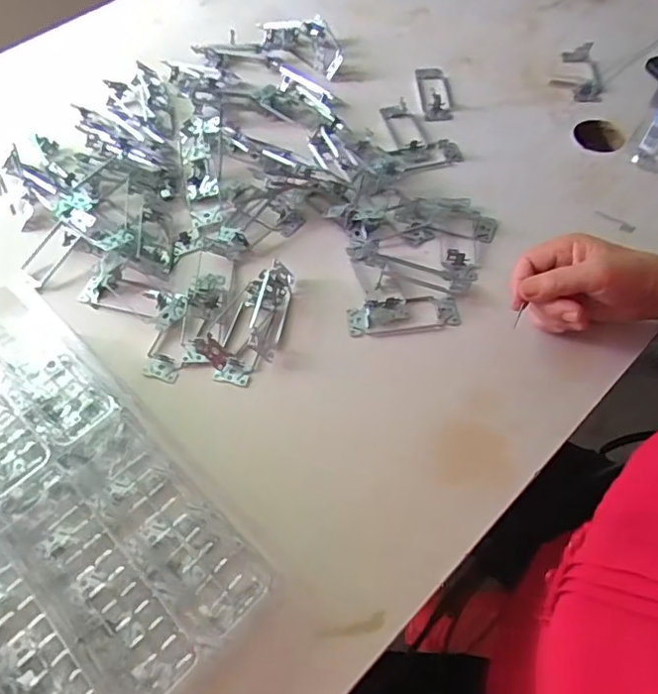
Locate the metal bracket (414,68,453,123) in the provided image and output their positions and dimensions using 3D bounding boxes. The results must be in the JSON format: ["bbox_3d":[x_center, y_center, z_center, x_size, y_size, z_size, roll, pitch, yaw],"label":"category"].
[{"bbox_3d":[0.136,-0.331,0.734,0.040,0.021,0.105,-2,58,0],"label":"metal bracket"}]

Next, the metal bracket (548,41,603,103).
[{"bbox_3d":[0.316,-0.345,0.717,0.061,0.026,0.088,15,60,11],"label":"metal bracket"}]

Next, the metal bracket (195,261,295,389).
[{"bbox_3d":[-0.073,-0.029,0.544,0.064,0.029,0.129,21,61,14],"label":"metal bracket"}]

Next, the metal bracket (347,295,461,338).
[{"bbox_3d":[0.071,-0.033,0.546,0.105,0.022,0.039,-7,58,-3],"label":"metal bracket"}]

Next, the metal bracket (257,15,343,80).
[{"bbox_3d":[-0.034,-0.417,0.776,0.137,0.039,0.060,29,63,18],"label":"metal bracket"}]

